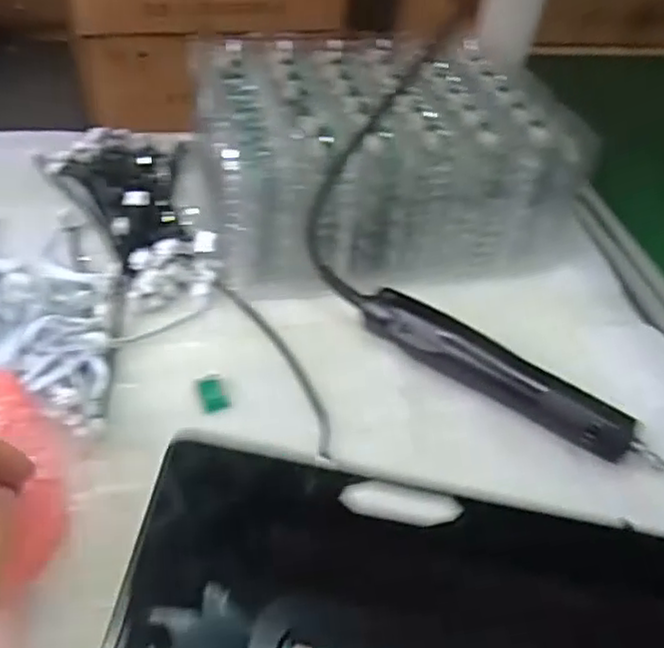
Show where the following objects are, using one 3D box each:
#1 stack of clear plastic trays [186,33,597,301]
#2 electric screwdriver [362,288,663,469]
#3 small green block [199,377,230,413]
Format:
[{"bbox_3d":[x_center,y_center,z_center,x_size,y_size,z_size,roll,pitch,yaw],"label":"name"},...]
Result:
[{"bbox_3d":[0.043,-0.142,0.602,0.286,0.107,0.204,-5,46,-15],"label":"stack of clear plastic trays"},{"bbox_3d":[0.122,0.041,0.482,0.225,0.030,0.032,28,47,18],"label":"electric screwdriver"},{"bbox_3d":[-0.077,0.046,0.467,0.016,0.004,0.026,-10,47,-19],"label":"small green block"}]

